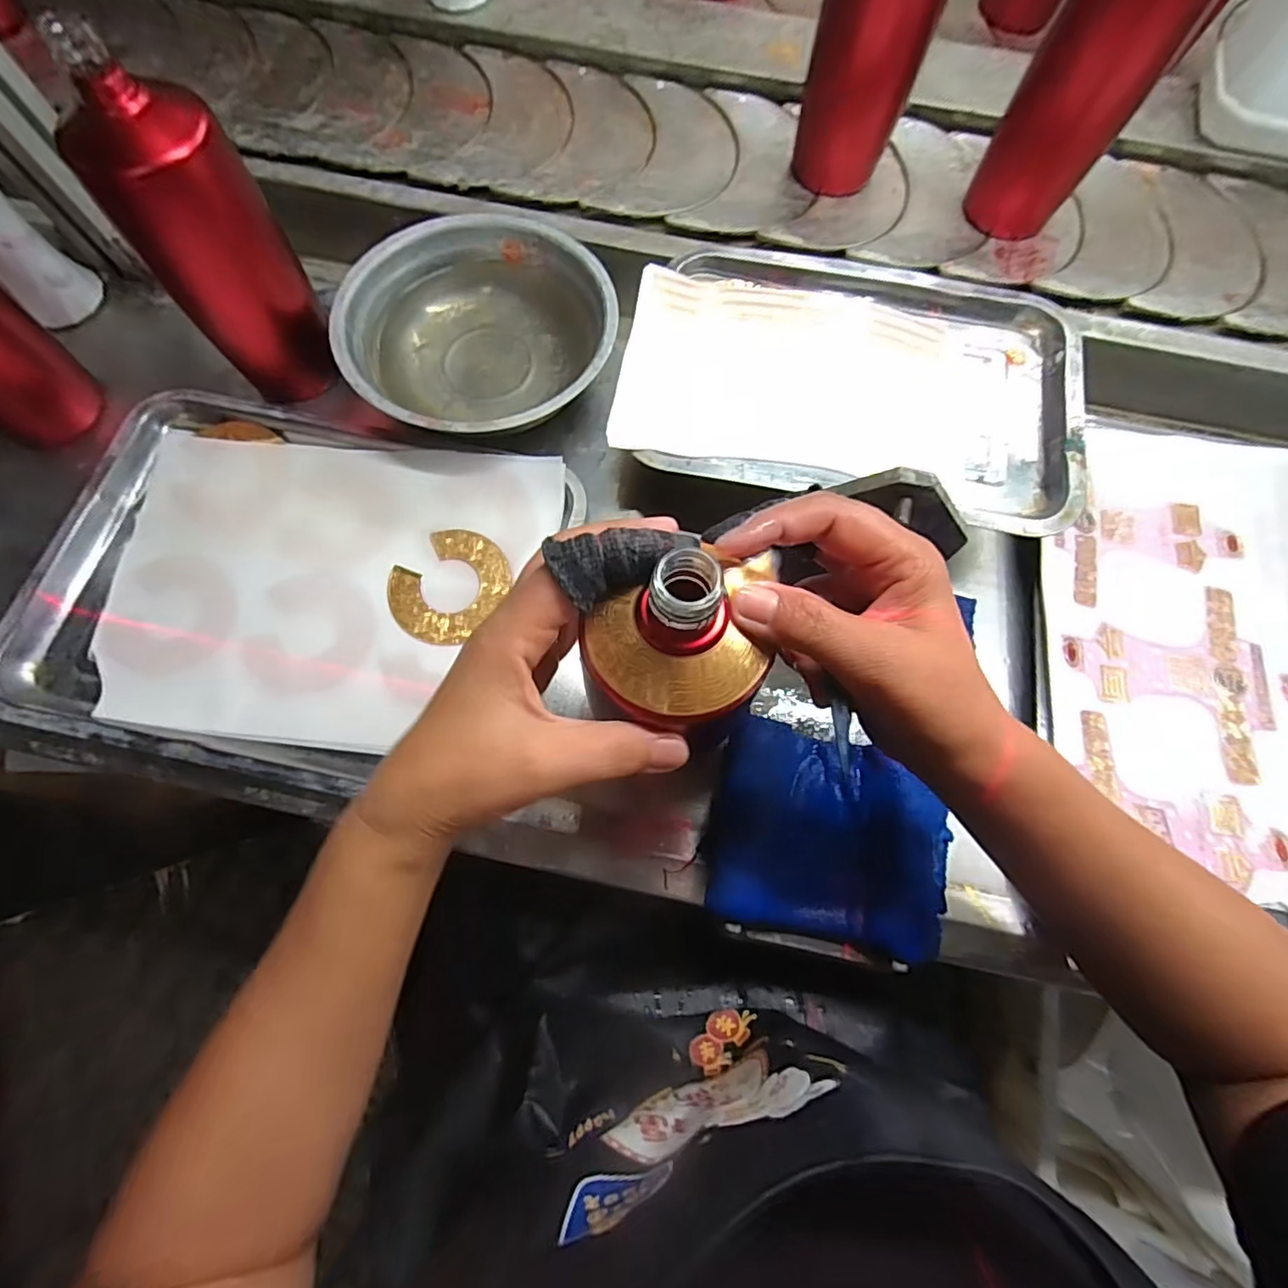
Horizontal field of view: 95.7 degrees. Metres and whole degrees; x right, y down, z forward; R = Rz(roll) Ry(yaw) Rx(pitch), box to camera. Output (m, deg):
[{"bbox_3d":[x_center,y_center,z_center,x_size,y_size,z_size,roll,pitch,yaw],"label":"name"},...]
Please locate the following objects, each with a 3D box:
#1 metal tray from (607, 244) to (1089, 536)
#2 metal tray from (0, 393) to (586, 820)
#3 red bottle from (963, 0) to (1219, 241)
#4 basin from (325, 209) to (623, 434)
[{"bbox_3d":[0.146,-0.189,0.426,0.307,0.052,0.212,12,74,2],"label":"metal tray"},{"bbox_3d":[-0.244,-0.041,0.398,0.326,0.027,0.262,15,74,3],"label":"metal tray"},{"bbox_3d":[0.319,-0.407,0.416,0.083,0.193,0.062,32,76,7],"label":"red bottle"},{"bbox_3d":[-0.124,-0.237,0.440,0.191,0.043,0.191,0,74,-1],"label":"basin"}]

